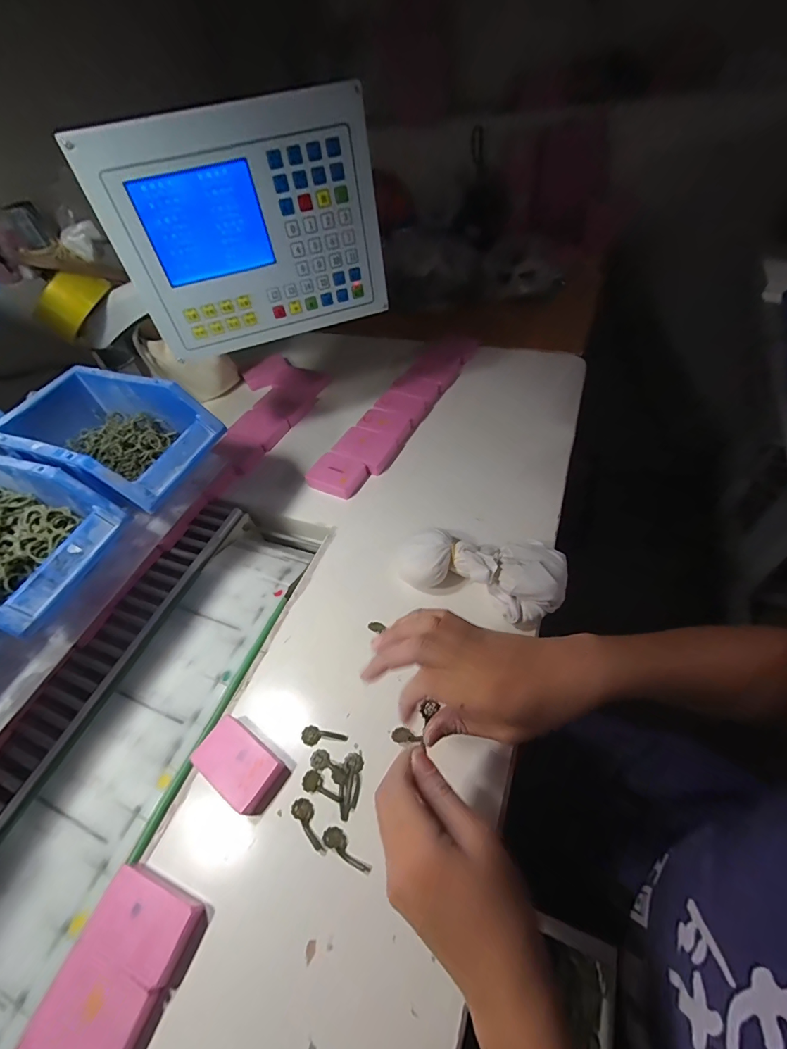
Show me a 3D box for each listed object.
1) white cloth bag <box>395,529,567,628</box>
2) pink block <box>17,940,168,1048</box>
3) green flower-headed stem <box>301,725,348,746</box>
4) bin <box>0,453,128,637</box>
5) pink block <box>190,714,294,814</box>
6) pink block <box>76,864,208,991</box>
[{"bbox_3d":[0.088,0.049,0.430,0.169,0.046,0.088,9,54,18],"label":"white cloth bag"},{"bbox_3d":[-0.196,0.323,0.269,0.076,0.017,0.053,13,56,18],"label":"pink block"},{"bbox_3d":[-0.062,0.191,0.366,0.039,0.006,0.016,9,54,16],"label":"green flower-headed stem"},{"bbox_3d":[-0.344,0.012,0.354,0.183,0.075,0.120,12,55,17],"label":"bin"},{"bbox_3d":[-0.131,0.205,0.353,0.076,0.019,0.046,24,60,25],"label":"pink block"},{"bbox_3d":[-0.177,0.287,0.295,0.075,0.017,0.045,13,56,18],"label":"pink block"}]

